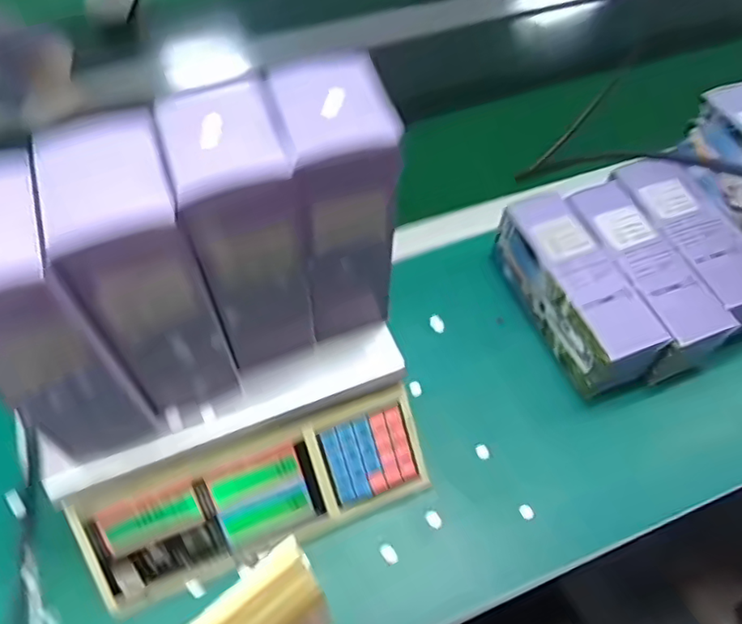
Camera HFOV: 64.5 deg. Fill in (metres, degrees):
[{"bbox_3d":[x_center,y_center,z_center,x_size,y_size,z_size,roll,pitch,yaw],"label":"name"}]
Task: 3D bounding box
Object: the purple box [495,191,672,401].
[{"bbox_3d":[0.200,-0.020,0.591,0.072,0.082,0.207,-18,59,-13],"label":"purple box"}]

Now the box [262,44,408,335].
[{"bbox_3d":[-0.023,-0.072,0.427,0.068,0.189,0.091,-13,58,-9],"label":"box"}]

